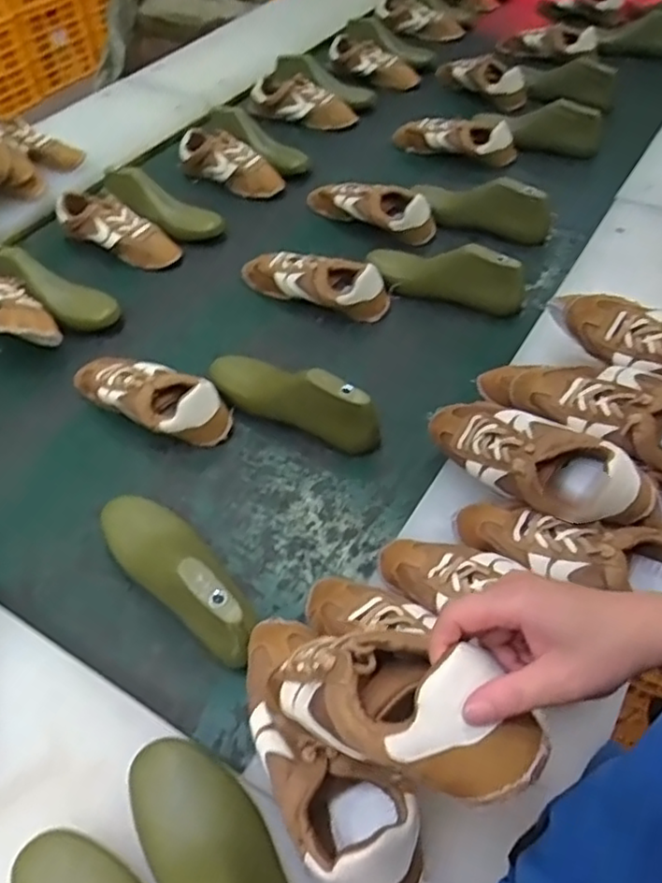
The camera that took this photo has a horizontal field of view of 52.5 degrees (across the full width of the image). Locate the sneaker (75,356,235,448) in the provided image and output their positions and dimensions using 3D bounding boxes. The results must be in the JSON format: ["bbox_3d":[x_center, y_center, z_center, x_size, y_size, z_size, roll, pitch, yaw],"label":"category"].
[{"bbox_3d":[-0.232,-0.057,0.853,0.225,0.068,0.086,23,52,21],"label":"sneaker"}]

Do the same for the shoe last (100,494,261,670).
[{"bbox_3d":[-0.157,0.123,0.673,0.083,0.088,0.246,-35,56,-26],"label":"shoe last"}]

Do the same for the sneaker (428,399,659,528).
[{"bbox_3d":[0.198,0.010,0.669,0.237,0.079,0.086,36,59,27],"label":"sneaker"}]

